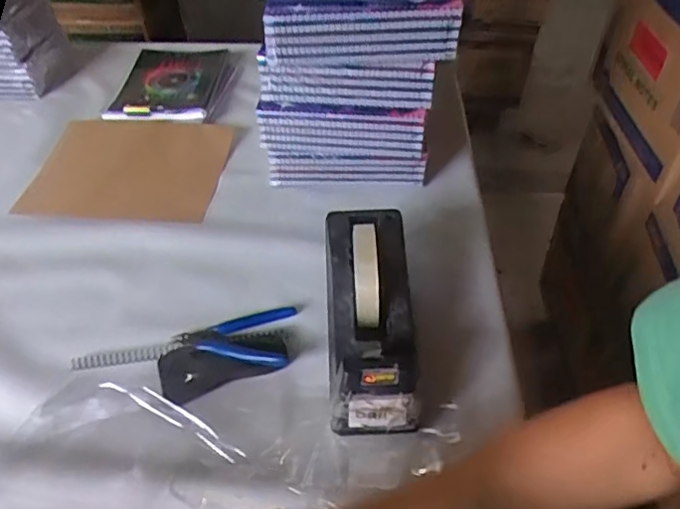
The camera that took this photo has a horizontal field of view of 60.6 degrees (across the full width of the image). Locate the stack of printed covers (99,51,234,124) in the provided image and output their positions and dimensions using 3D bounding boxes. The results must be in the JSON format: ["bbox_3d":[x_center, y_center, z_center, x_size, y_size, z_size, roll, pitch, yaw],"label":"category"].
[{"bbox_3d":[-0.263,-0.274,0.928,0.165,0.020,0.228,5,45,5],"label":"stack of printed covers"}]

